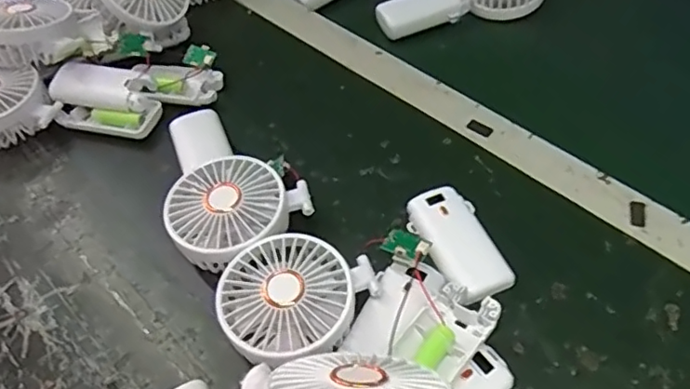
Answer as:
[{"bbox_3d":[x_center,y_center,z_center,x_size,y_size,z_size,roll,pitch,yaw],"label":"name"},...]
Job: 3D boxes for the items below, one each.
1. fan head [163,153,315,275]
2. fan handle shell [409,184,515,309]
[{"bbox_3d":[-0.082,0.018,0.420,0.088,0.048,0.088,-2,51,2],"label":"fan head"},{"bbox_3d":[0.082,0.034,0.416,0.050,0.015,0.095,-19,52,-12],"label":"fan handle shell"}]

